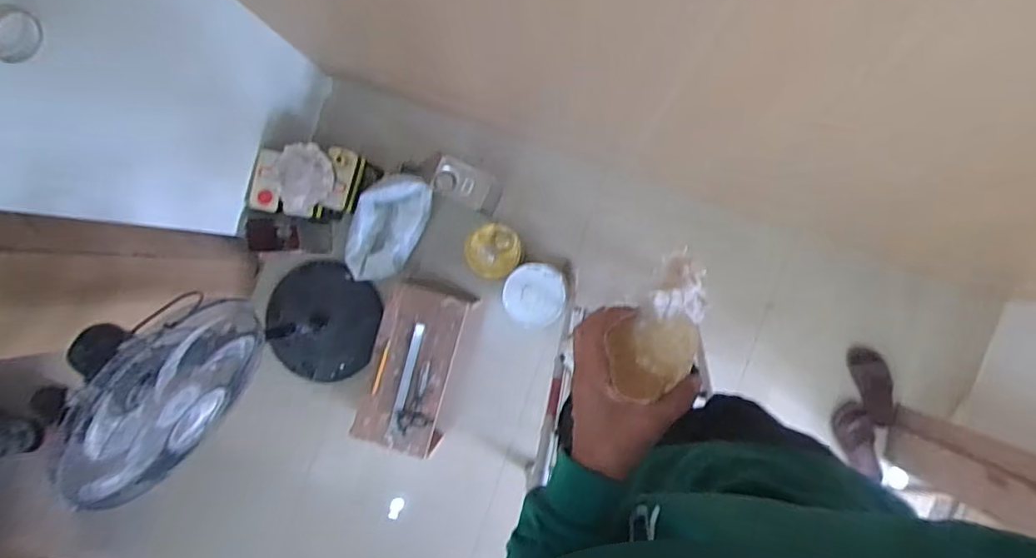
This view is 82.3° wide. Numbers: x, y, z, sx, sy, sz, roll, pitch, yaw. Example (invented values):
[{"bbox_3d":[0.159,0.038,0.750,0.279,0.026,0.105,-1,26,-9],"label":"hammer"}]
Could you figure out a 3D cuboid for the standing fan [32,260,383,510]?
[{"bbox_3d":[-0.687,0.139,1.492,0.341,1.132,0.369,24,92,5],"label":"standing fan"}]

